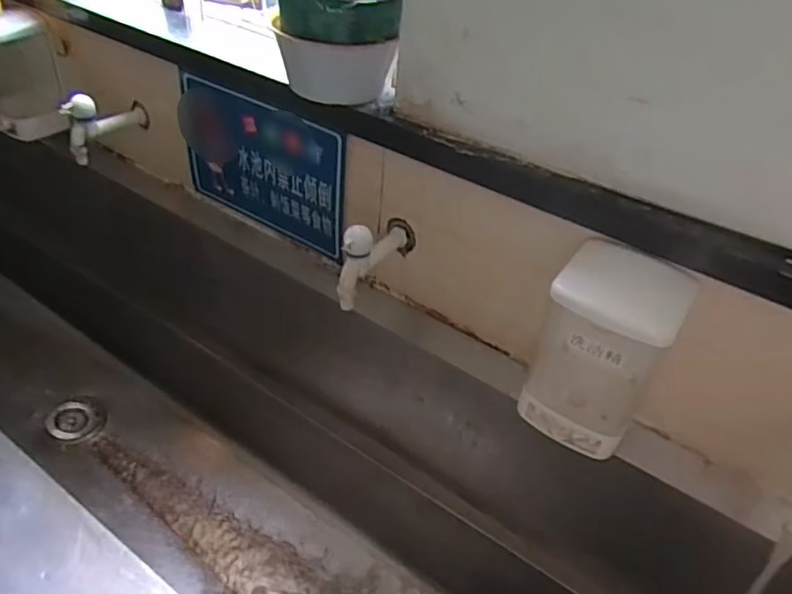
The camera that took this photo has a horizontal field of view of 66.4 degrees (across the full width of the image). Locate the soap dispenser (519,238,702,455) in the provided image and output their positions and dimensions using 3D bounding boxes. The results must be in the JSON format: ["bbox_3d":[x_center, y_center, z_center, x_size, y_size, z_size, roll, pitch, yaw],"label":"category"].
[{"bbox_3d":[0.202,0.055,0.606,0.116,0.192,0.091,22,41,19],"label":"soap dispenser"}]

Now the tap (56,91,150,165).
[{"bbox_3d":[-0.434,-0.266,0.911,0.043,0.094,0.135,23,42,20],"label":"tap"}]

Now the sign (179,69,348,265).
[{"bbox_3d":[-0.191,-0.184,0.847,0.303,0.190,0.013,27,43,23],"label":"sign"}]

